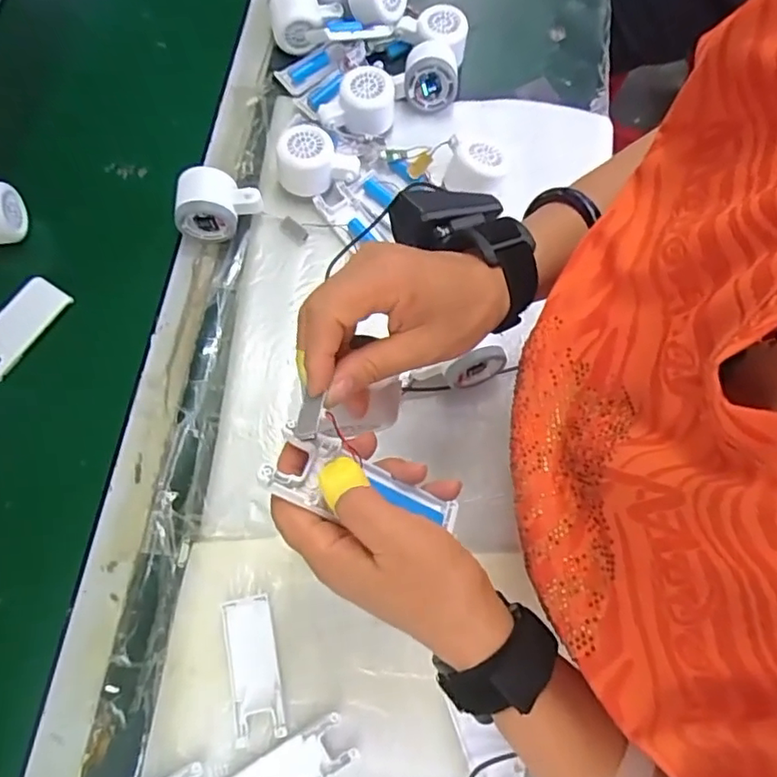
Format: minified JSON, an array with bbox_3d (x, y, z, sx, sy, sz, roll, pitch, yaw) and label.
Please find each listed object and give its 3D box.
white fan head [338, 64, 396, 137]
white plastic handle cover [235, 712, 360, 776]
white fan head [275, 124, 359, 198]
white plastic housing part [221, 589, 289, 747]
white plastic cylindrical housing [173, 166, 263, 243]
[{"bbox_3d":[-0.023,-0.310,0.626,0.057,0.041,0.057,0,73,0],"label":"white fan head"},{"bbox_3d":[-0.078,0.297,0.447,0.106,0.015,0.039,-30,75,-9],"label":"white plastic handle cover"},{"bbox_3d":[-0.075,-0.236,0.601,0.083,0.047,0.056,-16,74,-5],"label":"white fan head"},{"bbox_3d":[-0.109,0.224,0.468,0.039,0.014,0.104,-12,73,-4],"label":"white plastic housing part"},{"bbox_3d":[-0.175,-0.188,0.591,0.085,0.057,0.046,-18,74,-6],"label":"white plastic cylindrical housing"}]

